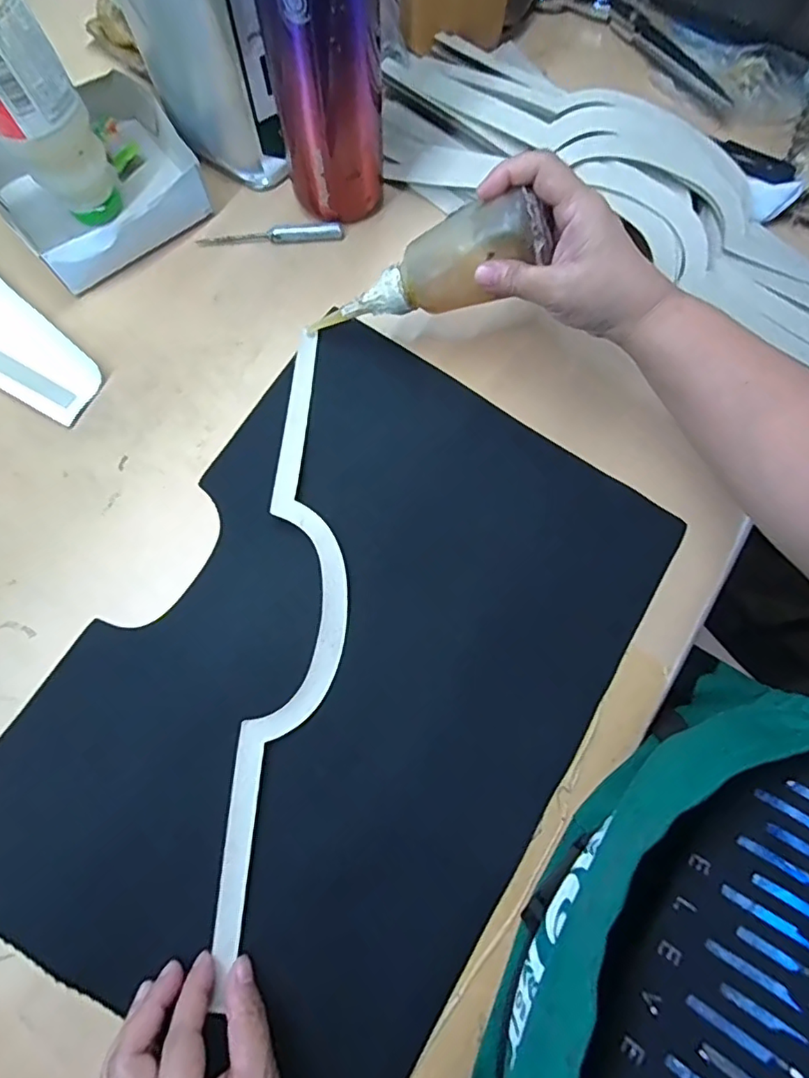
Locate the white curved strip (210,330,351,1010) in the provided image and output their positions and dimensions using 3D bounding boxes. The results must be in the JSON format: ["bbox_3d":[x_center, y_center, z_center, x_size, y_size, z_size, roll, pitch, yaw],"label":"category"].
[{"bbox_3d":[-0.066,0.048,0.354,0.058,0.011,0.388,6,76,-4],"label":"white curved strip"}]

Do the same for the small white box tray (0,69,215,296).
[{"bbox_3d":[-0.237,-0.282,0.424,0.151,0.038,0.148,-39,79,-10],"label":"small white box tray"}]

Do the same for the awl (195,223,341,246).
[{"bbox_3d":[-0.105,-0.240,0.429,0.113,0.010,0.012,-5,76,-2],"label":"awl"}]

